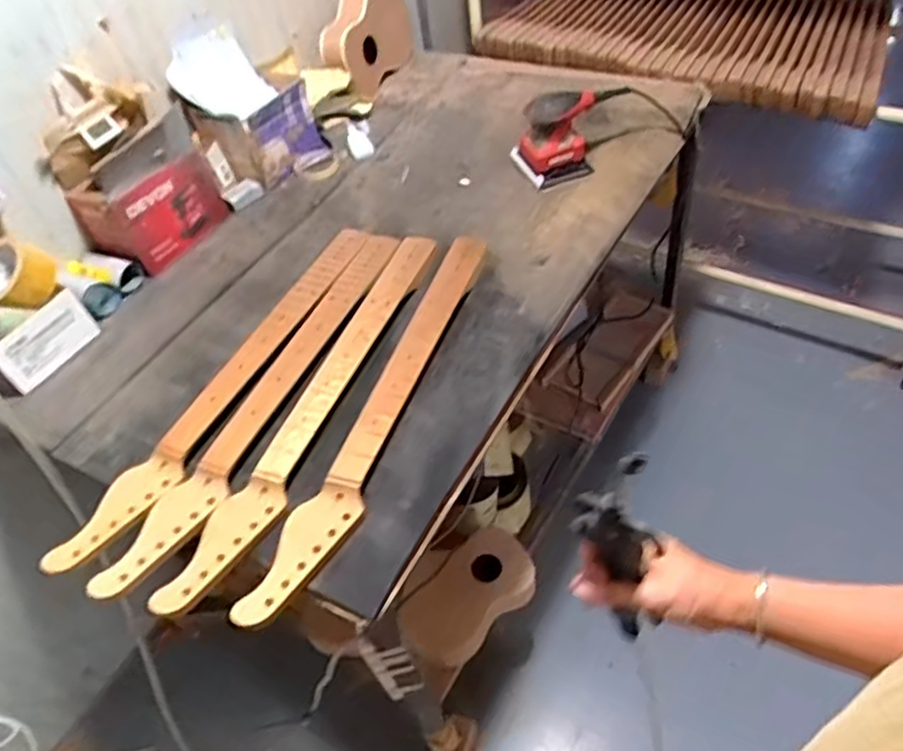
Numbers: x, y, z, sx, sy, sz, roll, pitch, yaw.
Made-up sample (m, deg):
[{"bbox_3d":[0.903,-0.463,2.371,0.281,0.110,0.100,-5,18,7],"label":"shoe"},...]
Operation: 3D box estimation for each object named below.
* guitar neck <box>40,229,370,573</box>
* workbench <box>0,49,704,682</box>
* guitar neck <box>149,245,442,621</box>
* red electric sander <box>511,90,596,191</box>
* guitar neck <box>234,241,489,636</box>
[{"bbox_3d":[-0.298,-0.003,0.942,0.062,0.021,0.635,18,54,23],"label":"guitar neck"},{"bbox_3d":[-0.048,-0.021,1.381,0.649,0.737,1.179,22,55,26],"label":"workbench"},{"bbox_3d":[-0.170,0.025,0.889,0.073,0.027,0.622,15,52,21],"label":"guitar neck"},{"bbox_3d":[0.169,-0.418,1.149,0.095,0.172,0.124,-19,48,-8],"label":"red electric sander"},{"bbox_3d":[-0.076,0.027,0.882,0.075,0.025,0.638,14,52,20],"label":"guitar neck"}]

